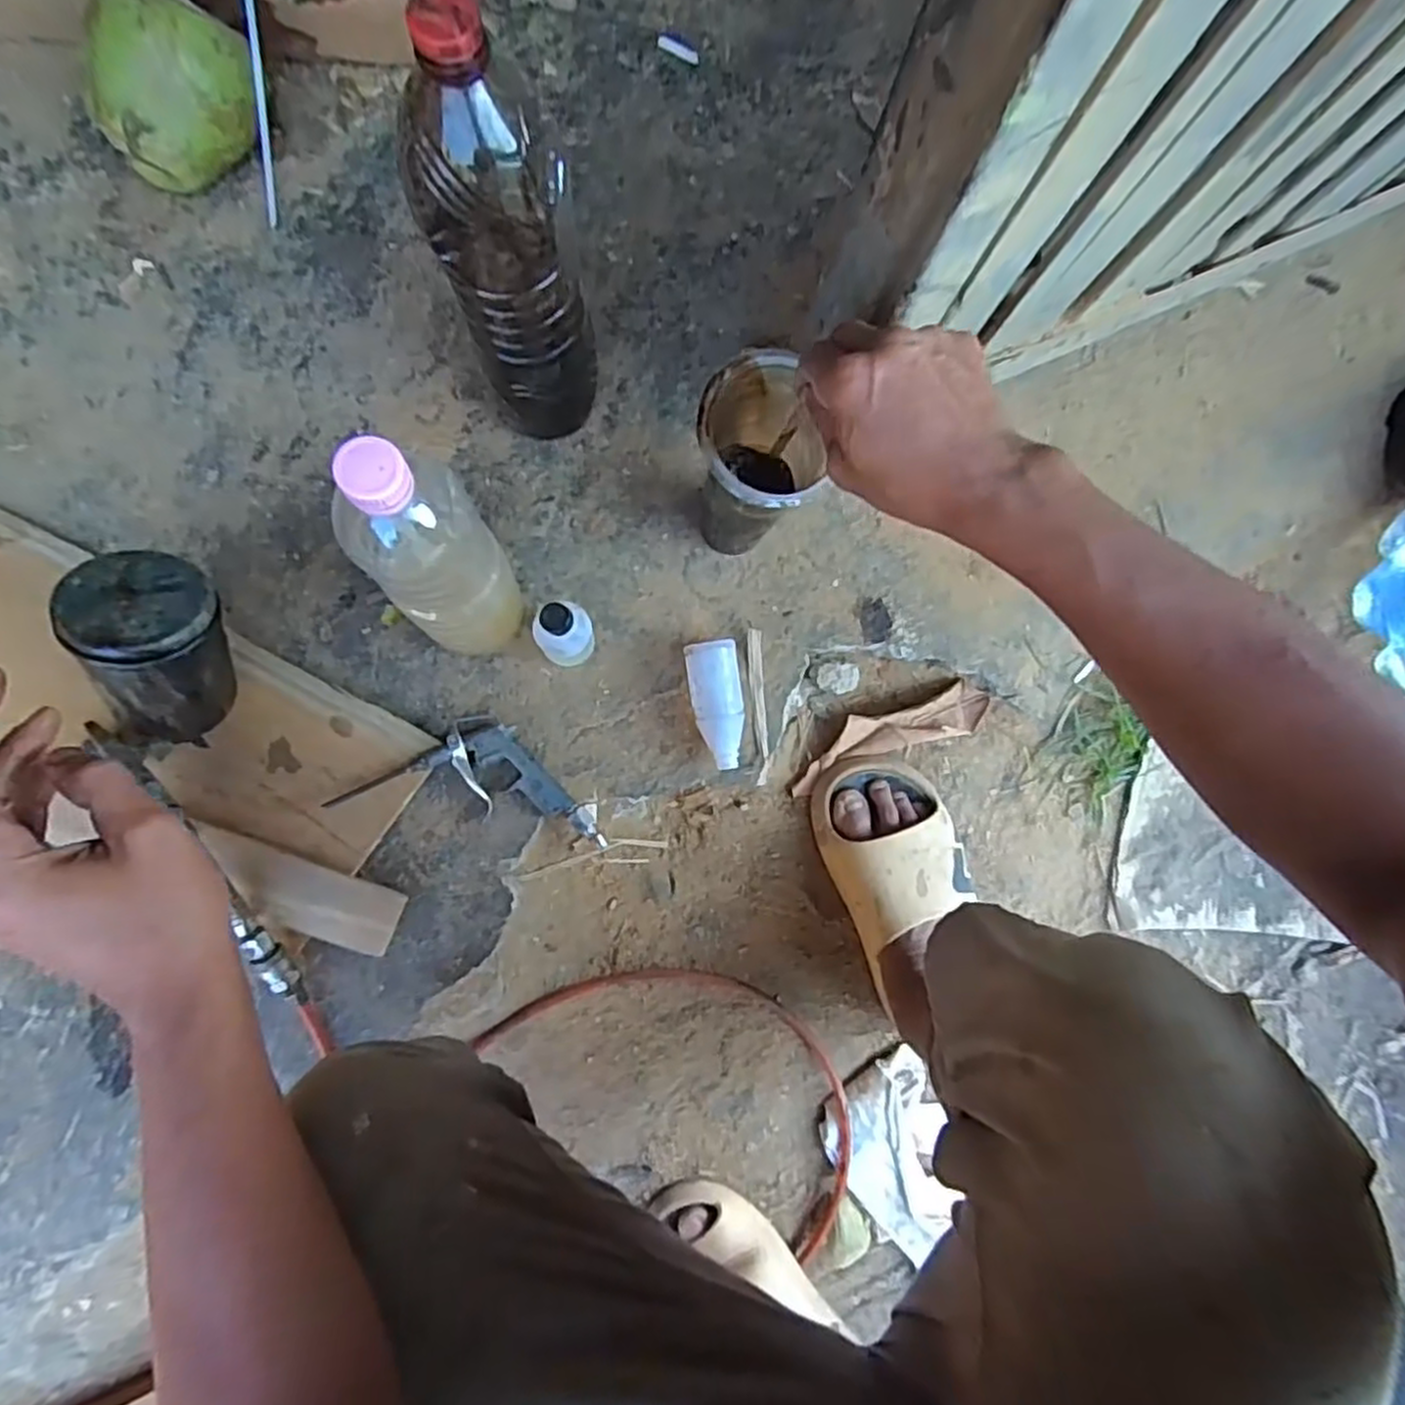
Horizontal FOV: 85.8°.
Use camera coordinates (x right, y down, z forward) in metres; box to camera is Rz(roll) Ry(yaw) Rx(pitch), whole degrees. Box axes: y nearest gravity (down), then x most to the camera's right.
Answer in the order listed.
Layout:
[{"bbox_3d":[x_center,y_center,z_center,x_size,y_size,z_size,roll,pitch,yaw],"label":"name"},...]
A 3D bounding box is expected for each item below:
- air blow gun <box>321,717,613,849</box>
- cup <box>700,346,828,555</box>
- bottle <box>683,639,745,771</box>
[{"bbox_3d":[-0.168,0.055,0.583,0.196,0.018,0.081,13,84,-6],"label":"air blow gun"},{"bbox_3d":[0.032,-0.165,0.550,0.086,0.178,0.100,9,84,-6],"label":"cup"},{"bbox_3d":[0.012,0.003,0.602,0.040,0.035,0.099,-9,87,-8],"label":"bottle"}]

